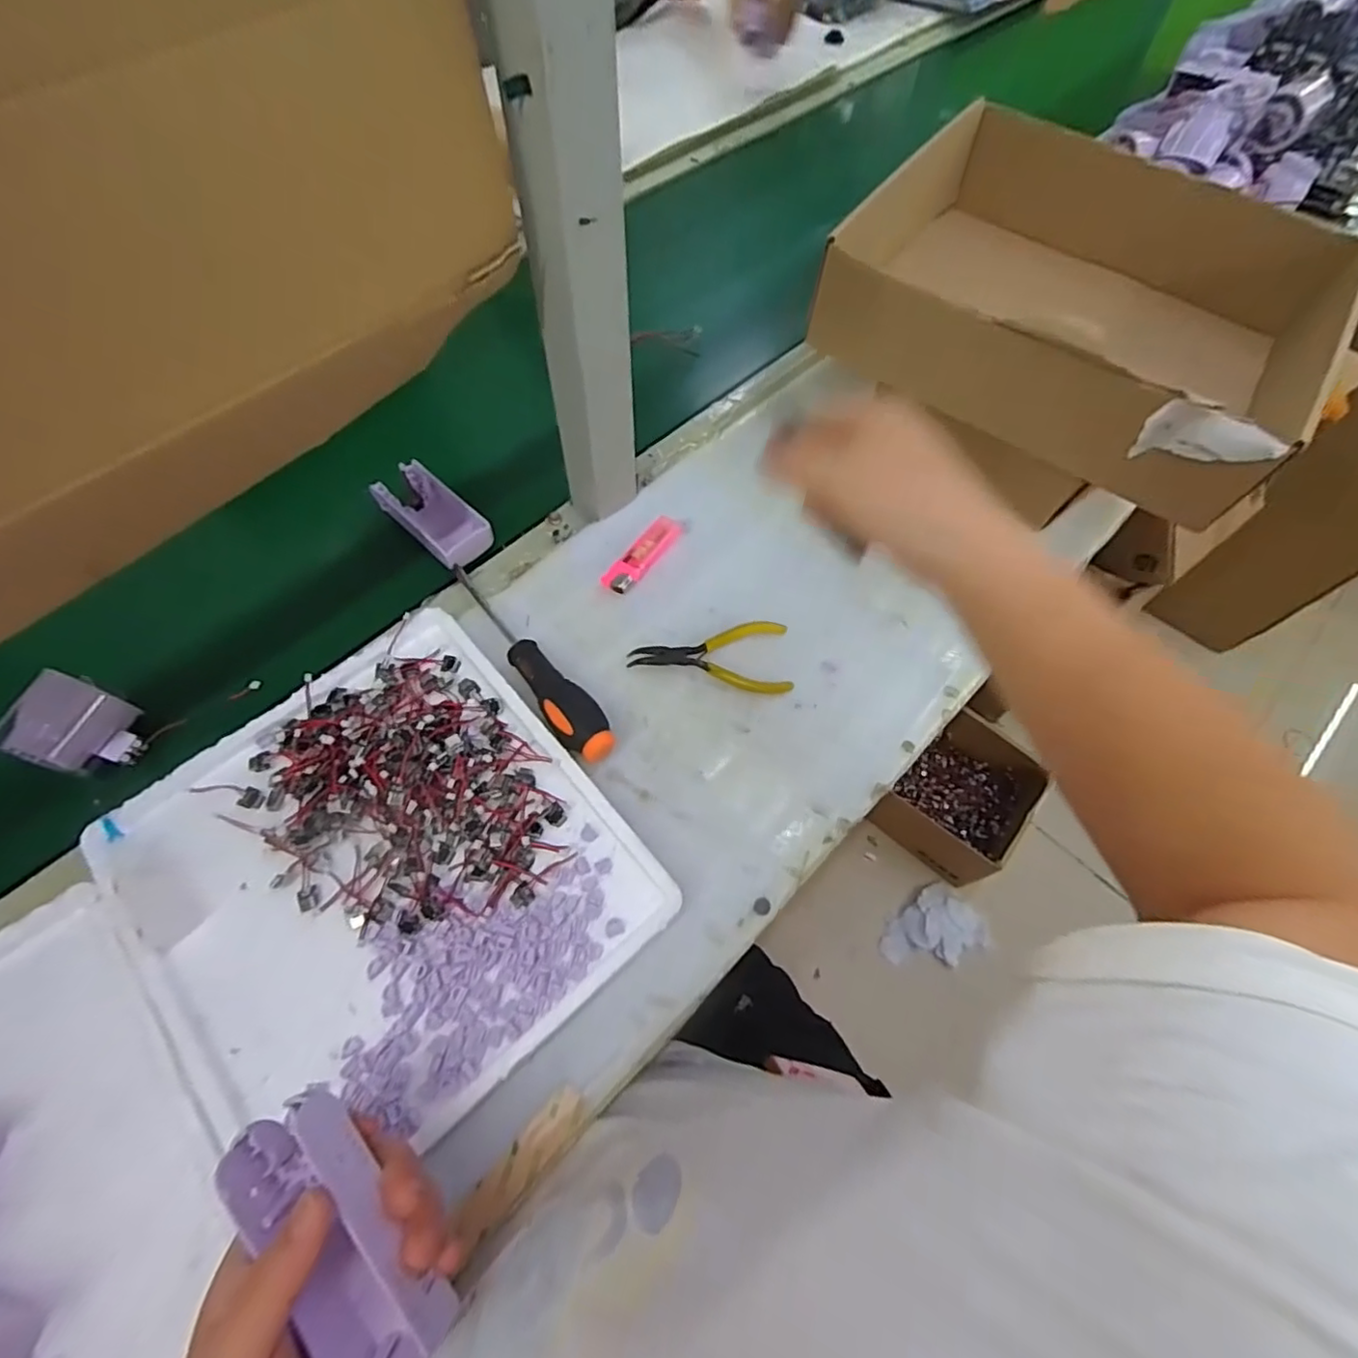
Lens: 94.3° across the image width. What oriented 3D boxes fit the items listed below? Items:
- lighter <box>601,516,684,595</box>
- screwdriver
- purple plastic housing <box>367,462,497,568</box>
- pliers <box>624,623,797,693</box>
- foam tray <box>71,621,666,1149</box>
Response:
[{"bbox_3d":[-0.028,-0.101,0.502,0.022,0.012,0.083,32,68,15],"label":"lighter"},{"bbox_3d":[-0.109,-0.021,0.452,0.032,0.028,0.198,-32,68,-15],"label":"screwdriver"},{"bbox_3d":[-0.199,-0.137,0.516,0.103,0.021,0.053,40,70,18],"label":"purple plastic housing"},{"bbox_3d":[0.025,-0.021,0.465,0.116,0.010,0.054,7,64,3],"label":"pliers"},{"bbox_3d":[-0.178,0.115,0.384,0.256,0.036,0.273,-40,70,-18],"label":"foam tray"}]

